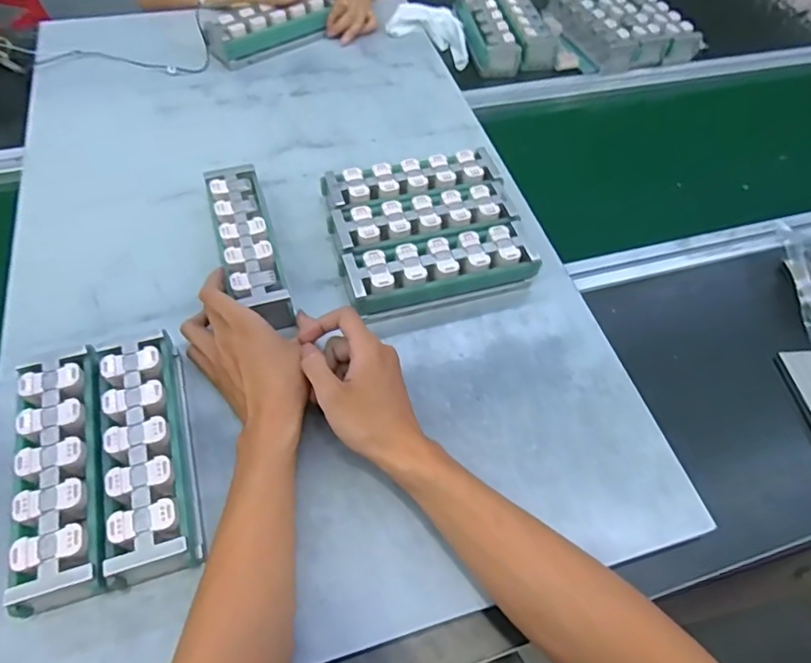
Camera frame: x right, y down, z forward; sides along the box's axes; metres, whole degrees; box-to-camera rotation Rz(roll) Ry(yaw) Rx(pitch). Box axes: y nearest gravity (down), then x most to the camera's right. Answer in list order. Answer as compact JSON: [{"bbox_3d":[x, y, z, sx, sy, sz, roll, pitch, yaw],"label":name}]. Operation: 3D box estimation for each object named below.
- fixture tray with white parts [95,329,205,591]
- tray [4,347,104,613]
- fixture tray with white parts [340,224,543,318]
[{"bbox_3d":[-0.203,0.095,0.419,0.058,0.051,0.187,-14,58,-13],"label":"fixture tray with white parts"},{"bbox_3d":[-0.256,0.108,0.406,0.055,0.052,0.185,-14,58,-13],"label":"tray"},{"bbox_3d":[0.035,-0.059,0.536,0.191,0.048,0.063,-12,58,-12],"label":"fixture tray with white parts"}]

